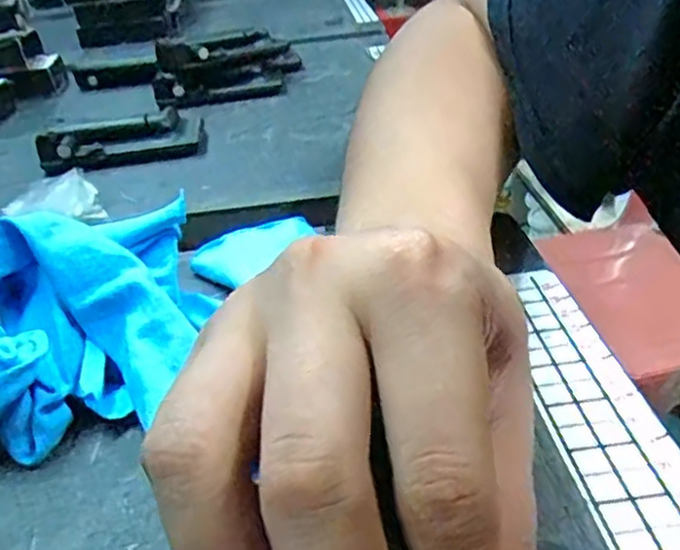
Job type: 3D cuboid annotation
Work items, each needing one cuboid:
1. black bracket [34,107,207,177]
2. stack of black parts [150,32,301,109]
[{"bbox_3d":[-0.149,-0.092,0.475,0.110,0.024,0.047,-13,30,-10],"label":"black bracket"},{"bbox_3d":[-0.098,-0.182,0.604,0.125,0.047,0.075,-10,29,-6],"label":"stack of black parts"}]

